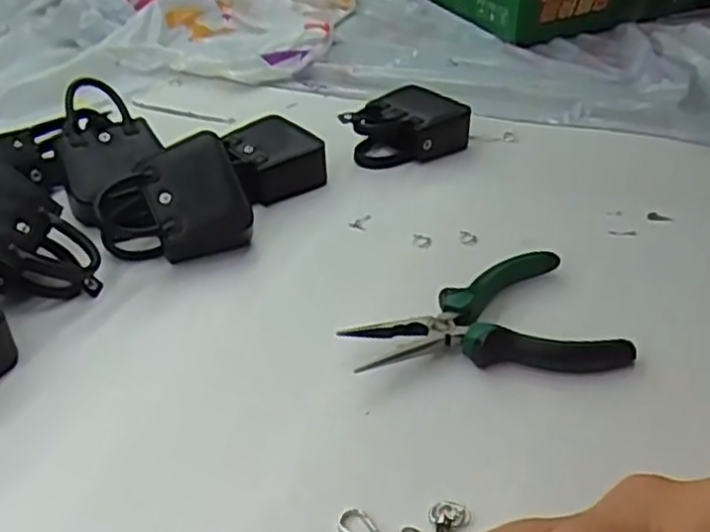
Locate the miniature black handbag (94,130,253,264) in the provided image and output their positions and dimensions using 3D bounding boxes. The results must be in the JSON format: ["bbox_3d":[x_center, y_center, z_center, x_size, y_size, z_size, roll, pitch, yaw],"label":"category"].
[{"bbox_3d":[-0.124,-0.038,0.488,0.099,0.047,0.077,-24,79,-12],"label":"miniature black handbag"}]

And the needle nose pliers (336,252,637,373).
[{"bbox_3d":[0.073,0.039,0.416,0.146,0.025,0.092,-13,38,-16],"label":"needle nose pliers"}]

